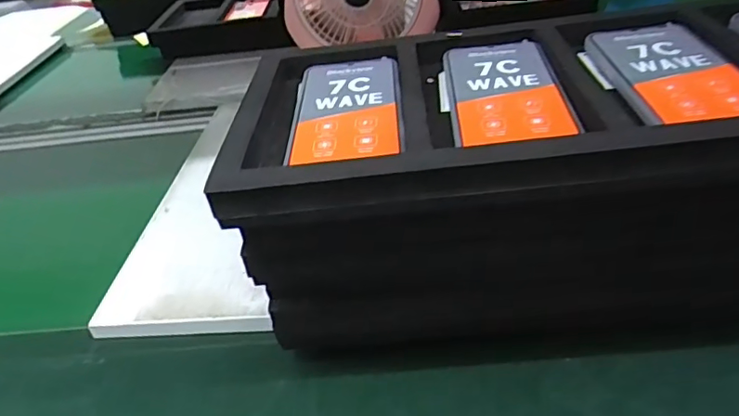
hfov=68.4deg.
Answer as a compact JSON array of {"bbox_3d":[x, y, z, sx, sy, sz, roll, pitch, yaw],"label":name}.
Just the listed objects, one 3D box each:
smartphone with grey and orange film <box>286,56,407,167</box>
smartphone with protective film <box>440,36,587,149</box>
[{"bbox_3d":[-0.017,-0.077,0.402,0.077,0.006,0.148,-4,37,4],"label":"smartphone with grey and orange film"},{"bbox_3d":[0.096,-0.088,0.394,0.076,0.006,0.151,-4,36,6],"label":"smartphone with protective film"}]

